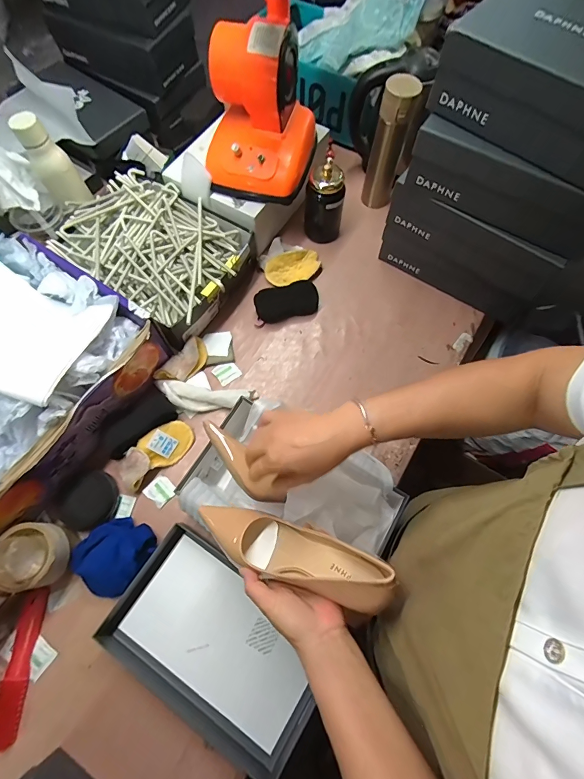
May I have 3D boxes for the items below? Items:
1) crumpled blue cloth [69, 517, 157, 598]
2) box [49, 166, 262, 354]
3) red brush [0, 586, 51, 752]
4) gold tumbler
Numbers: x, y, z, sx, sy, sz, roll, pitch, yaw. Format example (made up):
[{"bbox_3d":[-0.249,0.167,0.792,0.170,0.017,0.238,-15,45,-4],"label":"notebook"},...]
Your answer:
[{"bbox_3d":[-0.277,0.255,0.569,0.103,0.055,0.117,33,72,12],"label":"crumpled blue cloth"},{"bbox_3d":[-0.265,-0.272,0.721,0.344,0.093,0.261,32,72,11],"label":"box"},{"bbox_3d":[-0.396,0.395,0.532,0.036,0.021,0.187,1,69,0],"label":"red brush"},{"bbox_3d":[0.197,-0.499,0.764,0.064,0.234,0.063,0,69,0],"label":"gold tumbler"}]

